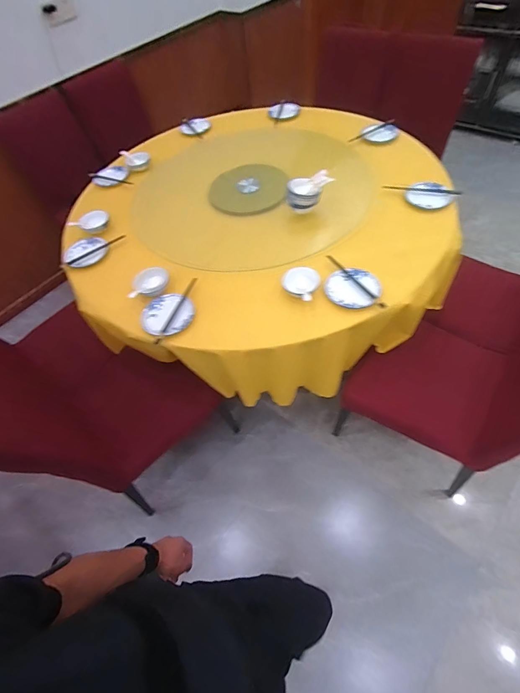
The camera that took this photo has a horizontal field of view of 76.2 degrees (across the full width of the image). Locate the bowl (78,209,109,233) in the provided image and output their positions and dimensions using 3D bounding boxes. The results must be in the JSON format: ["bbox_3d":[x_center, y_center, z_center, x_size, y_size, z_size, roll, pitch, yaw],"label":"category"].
[{"bbox_3d":[-0.635,-0.478,1.275,0.107,0.056,0.123,-25,57,-13],"label":"bowl"}]

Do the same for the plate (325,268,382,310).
[{"bbox_3d":[0.282,-0.178,0.998,0.154,0.035,0.139,21,59,18],"label":"plate"}]

